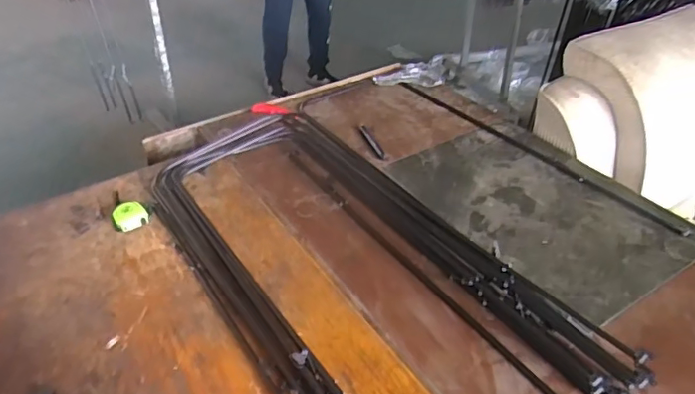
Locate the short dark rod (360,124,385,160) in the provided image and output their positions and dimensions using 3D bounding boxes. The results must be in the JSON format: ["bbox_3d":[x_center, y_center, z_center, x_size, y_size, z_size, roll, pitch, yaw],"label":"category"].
[{"bbox_3d":[0.056,-0.136,1.333,0.021,0.012,0.158,-11,38,-14],"label":"short dark rod"}]

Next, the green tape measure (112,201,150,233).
[{"bbox_3d":[-0.431,0.035,1.102,0.063,0.030,0.076,-17,40,-21],"label":"green tape measure"}]

